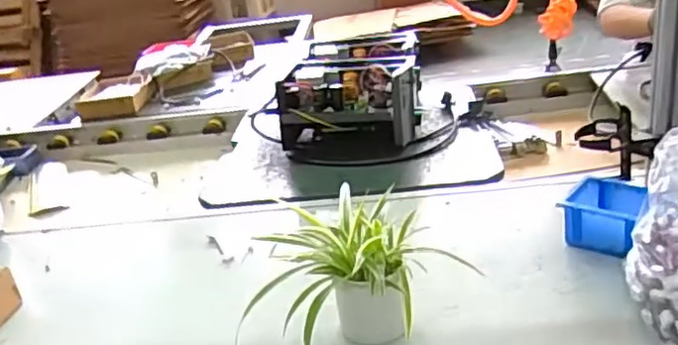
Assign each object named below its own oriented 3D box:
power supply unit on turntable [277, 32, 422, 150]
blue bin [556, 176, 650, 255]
[{"bbox_3d":[0.057,-0.197,1.509,0.280,0.166,0.414,0,26,15],"label":"power supply unit on turntable"},{"bbox_3d":[0.389,0.068,0.953,0.102,0.073,0.116,10,30,33],"label":"blue bin"}]

